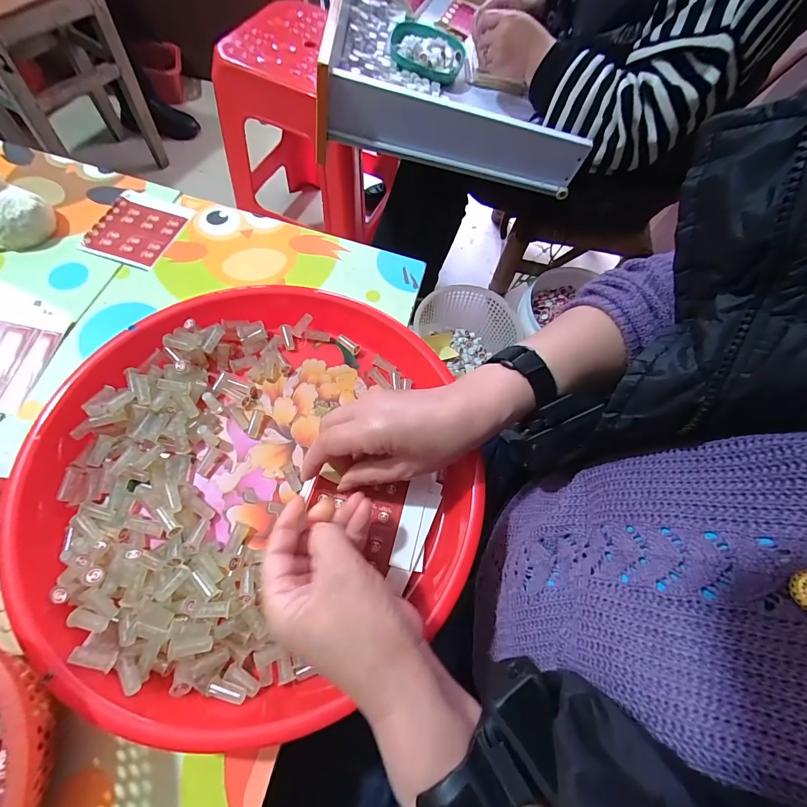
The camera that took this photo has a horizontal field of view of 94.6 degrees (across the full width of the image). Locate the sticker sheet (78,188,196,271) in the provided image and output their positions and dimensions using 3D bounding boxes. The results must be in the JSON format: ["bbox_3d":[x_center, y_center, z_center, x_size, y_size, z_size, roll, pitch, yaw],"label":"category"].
[{"bbox_3d":[-0.289,-0.193,0.409,0.081,0.005,0.099,17,62,1],"label":"sticker sheet"}]

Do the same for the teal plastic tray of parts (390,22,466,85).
[{"bbox_3d":[0.046,-0.636,0.667,0.127,0.025,0.145,13,66,-1],"label":"teal plastic tray of parts"}]

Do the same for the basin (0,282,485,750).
[{"bbox_3d":[-0.114,0.054,0.295,0.301,0.059,0.320,-7,68,-10],"label":"basin"}]

